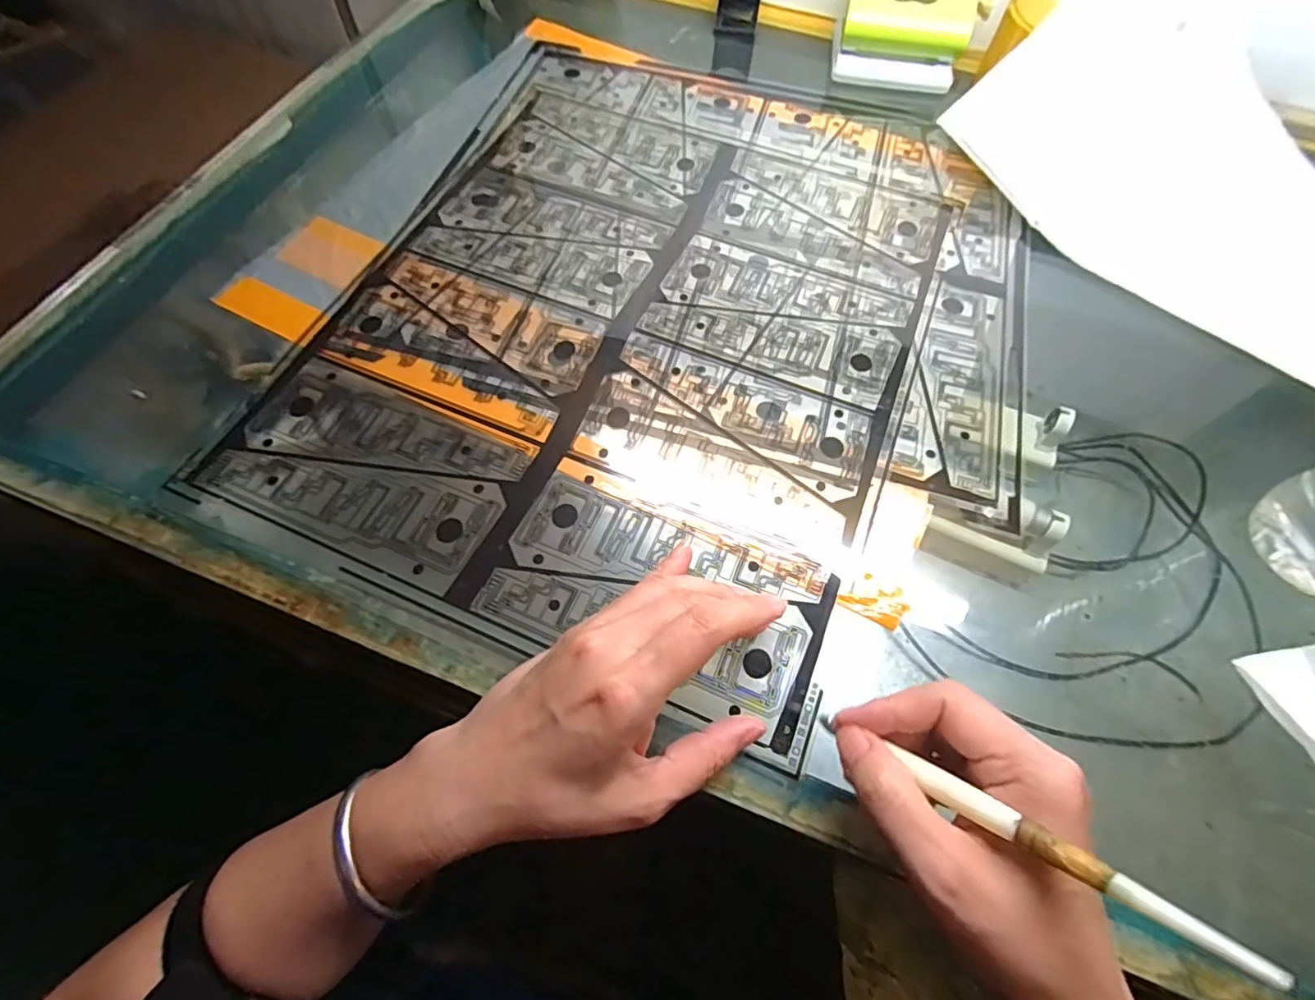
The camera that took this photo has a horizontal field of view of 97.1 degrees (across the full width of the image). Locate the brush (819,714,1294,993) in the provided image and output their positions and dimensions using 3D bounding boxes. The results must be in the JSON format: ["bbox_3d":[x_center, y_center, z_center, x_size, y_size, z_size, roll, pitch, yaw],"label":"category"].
[{"bbox_3d":[0.113,0.105,0.193,0.010,0.005,0.133,-47,37,-21],"label":"brush"}]

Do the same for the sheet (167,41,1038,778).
[{"bbox_3d":[0.019,-0.127,0.374,0.415,0.004,0.466,18,64,8],"label":"sheet"}]

